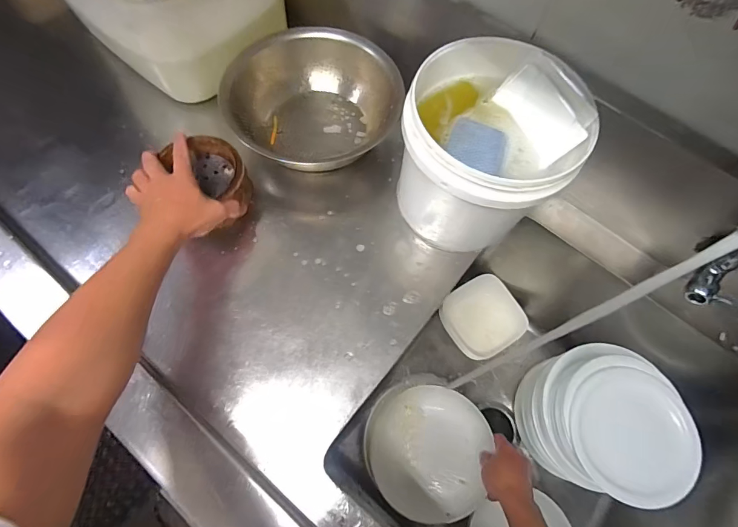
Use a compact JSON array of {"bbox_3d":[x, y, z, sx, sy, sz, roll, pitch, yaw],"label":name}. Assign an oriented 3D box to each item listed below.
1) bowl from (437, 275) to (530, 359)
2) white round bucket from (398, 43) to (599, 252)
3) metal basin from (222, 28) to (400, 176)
[{"bbox_3d":[0.233,0.118,0.816,0.145,0.074,0.150,-35,74,-14],"label":"bowl"},{"bbox_3d":[0.149,-0.142,0.529,0.203,0.207,0.203,1,69,-2],"label":"white round bucket"},{"bbox_3d":[-0.097,-0.250,0.620,0.215,0.109,0.227,1,69,-2],"label":"metal basin"}]

